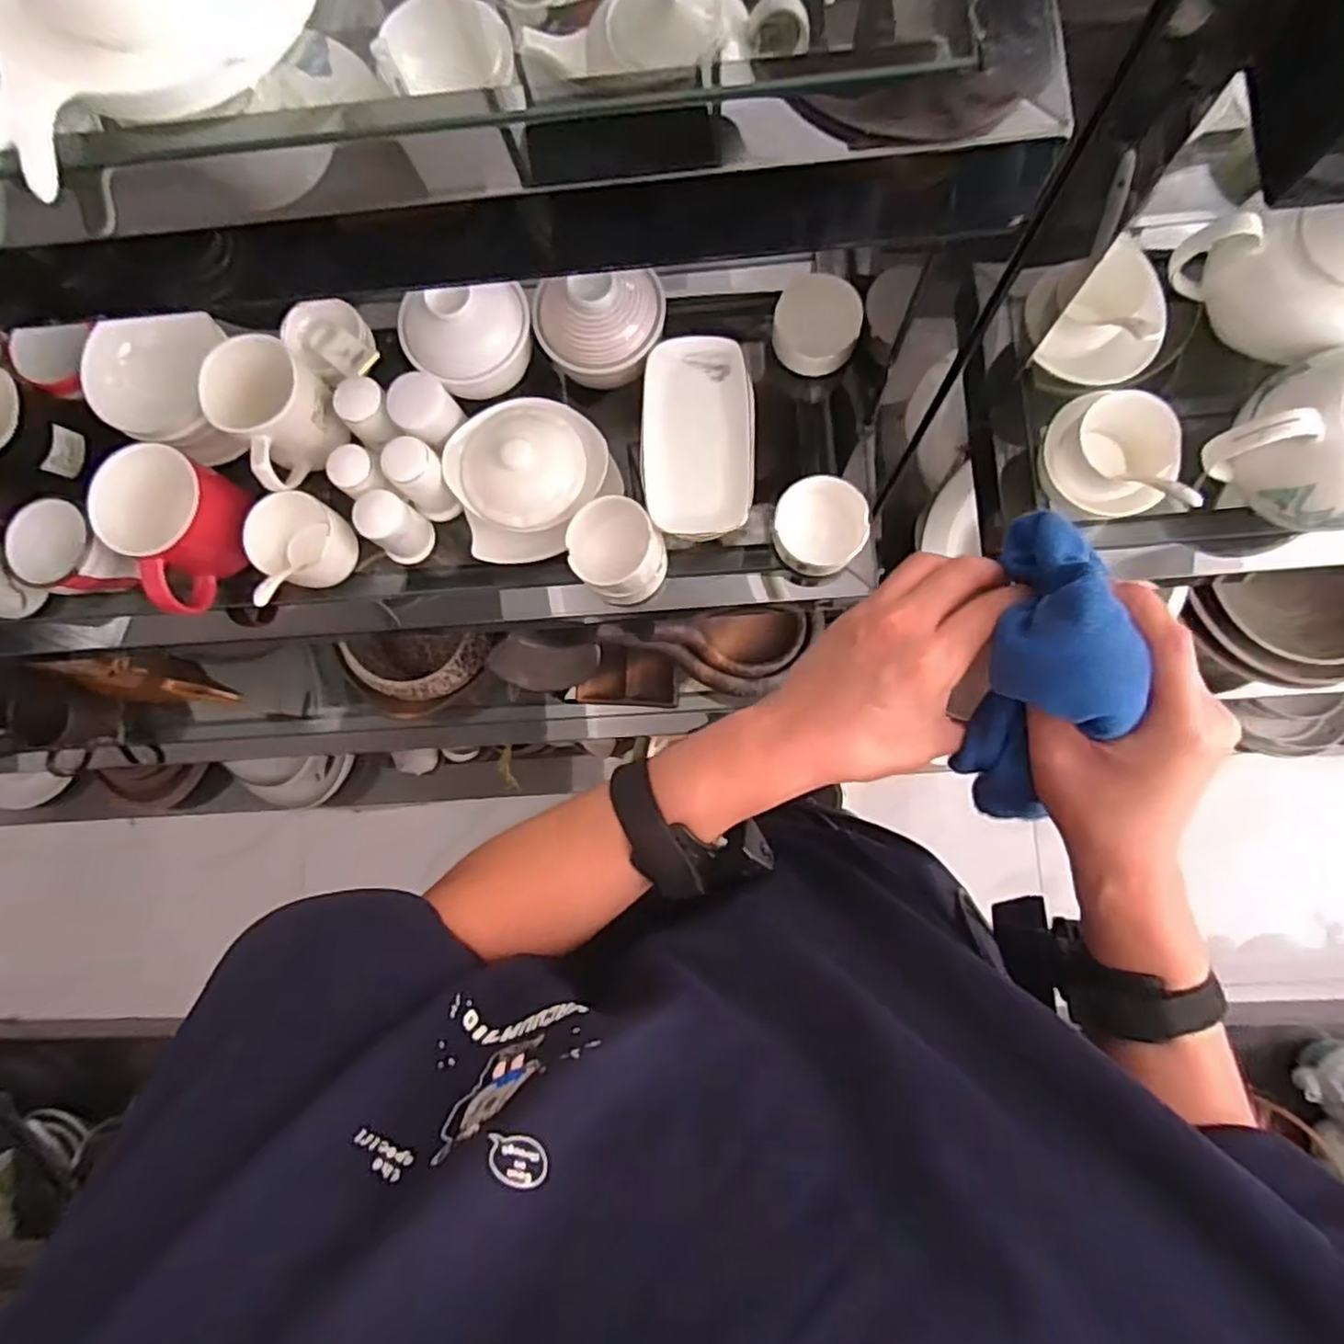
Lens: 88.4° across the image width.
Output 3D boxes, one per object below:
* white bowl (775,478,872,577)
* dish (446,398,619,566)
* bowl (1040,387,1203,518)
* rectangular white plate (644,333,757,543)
[{"bbox_3d":[0.125,-0.122,0.584,0.076,0.047,0.073,0,84,4],"label":"white bowl"},{"bbox_3d":[-0.118,-0.166,0.574,0.136,0.066,0.118,-18,83,2],"label":"dish"},{"bbox_3d":[0.347,-0.166,0.547,0.087,0.059,0.105,-19,83,2],"label":"bowl"},{"bbox_3d":[0.021,-0.185,0.549,0.088,0.019,0.156,1,84,4],"label":"rectangular white plate"}]

